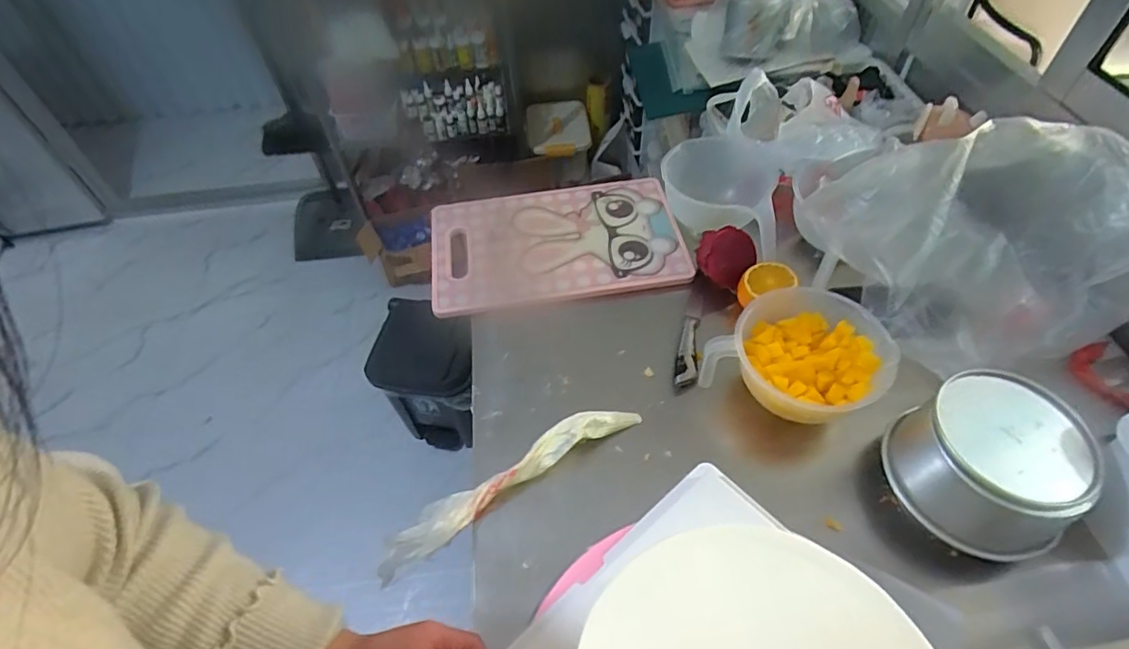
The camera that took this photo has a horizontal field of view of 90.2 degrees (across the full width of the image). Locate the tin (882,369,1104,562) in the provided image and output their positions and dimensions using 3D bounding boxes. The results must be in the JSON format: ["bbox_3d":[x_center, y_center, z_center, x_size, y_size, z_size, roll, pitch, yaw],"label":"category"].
[{"bbox_3d":[0.397,0.125,0.525,0.141,0.086,0.146,-2,51,2],"label":"tin"}]

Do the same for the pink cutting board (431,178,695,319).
[{"bbox_3d":[-0.016,-0.124,0.819,0.354,0.022,0.229,-10,52,-5],"label":"pink cutting board"}]

